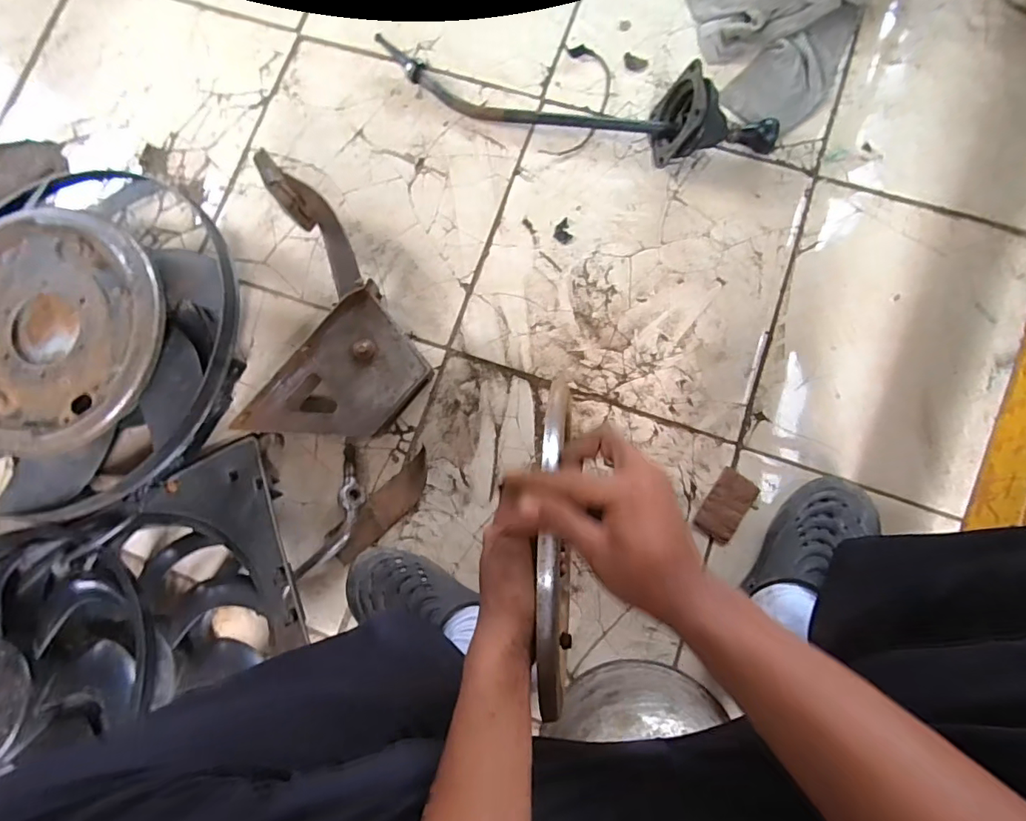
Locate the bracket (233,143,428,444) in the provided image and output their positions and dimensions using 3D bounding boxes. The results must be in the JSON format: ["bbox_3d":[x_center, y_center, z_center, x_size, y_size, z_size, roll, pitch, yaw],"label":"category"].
[{"bbox_3d":[-0.278,-0.115,0.672,0.225,0.107,0.347,-31,83,-1],"label":"bracket"}]

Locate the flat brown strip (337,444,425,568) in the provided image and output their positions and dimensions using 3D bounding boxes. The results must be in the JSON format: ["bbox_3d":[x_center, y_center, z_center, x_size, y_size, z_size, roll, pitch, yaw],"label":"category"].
[{"bbox_3d":[-0.170,0.130,0.685,0.172,0.026,0.048,-43,84,-3],"label":"flat brown strip"}]

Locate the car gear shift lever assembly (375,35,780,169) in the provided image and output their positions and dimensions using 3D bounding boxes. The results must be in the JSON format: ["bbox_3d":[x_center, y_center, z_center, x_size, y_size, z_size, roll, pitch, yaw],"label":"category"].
[{"bbox_3d":[0.080,-0.452,0.713,0.581,0.093,0.110,19,84,4],"label":"car gear shift lever assembly"}]

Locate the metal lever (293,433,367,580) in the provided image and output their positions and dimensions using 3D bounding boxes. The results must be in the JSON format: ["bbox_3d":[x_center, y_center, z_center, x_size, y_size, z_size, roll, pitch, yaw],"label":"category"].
[{"bbox_3d":[-0.229,0.133,0.678,0.059,0.042,0.187,16,84,4],"label":"metal lever"}]

